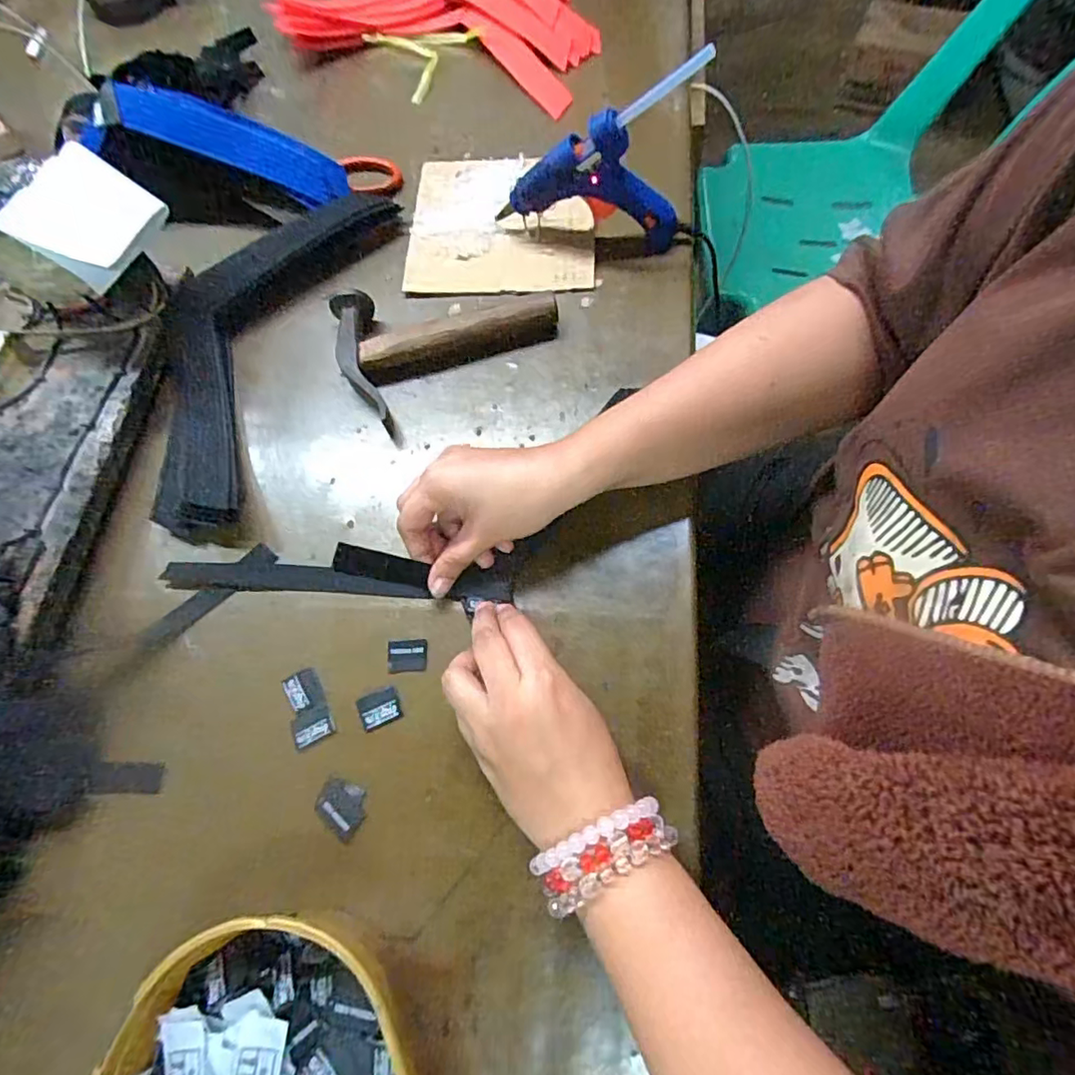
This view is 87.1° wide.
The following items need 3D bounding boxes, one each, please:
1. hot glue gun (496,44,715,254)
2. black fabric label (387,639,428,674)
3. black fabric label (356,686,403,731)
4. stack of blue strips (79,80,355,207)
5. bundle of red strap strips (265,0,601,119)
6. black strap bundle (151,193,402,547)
[{"bbox_3d":[0.040,-0.280,0.422,0.146,0.120,0.028,5,69,4],"label":"hot glue gun"},{"bbox_3d":[-0.081,0.073,0.349,0.024,0.004,0.020,-4,68,1],"label":"black fabric label"},{"bbox_3d":[-0.095,0.102,0.338,0.024,0.004,0.020,-22,69,-7],"label":"black fabric label"},{"bbox_3d":[-0.272,-0.340,0.487,0.213,0.032,0.064,16,69,-6],"label":"stack of blue strips"},{"bbox_3d":[-0.093,-0.571,0.607,0.327,0.047,0.229,13,69,11],"label":"bundle of red strap strips"},{"bbox_3d":[-0.229,-0.155,0.439,0.130,0.023,0.326,14,70,8],"label":"black strap bundle"}]

